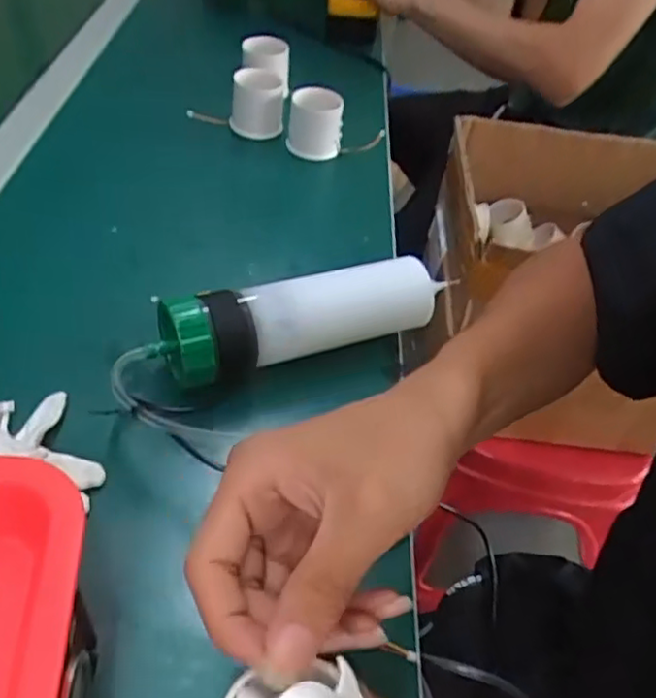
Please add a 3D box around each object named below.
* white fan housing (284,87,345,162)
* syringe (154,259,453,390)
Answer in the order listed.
[{"bbox_3d":[-0.013,-0.238,0.683,0.056,0.063,0.057,5,45,-2],"label":"white fan housing"},{"bbox_3d":[-0.012,-0.028,0.456,0.217,0.051,0.050,-19,50,-24],"label":"syringe"}]

